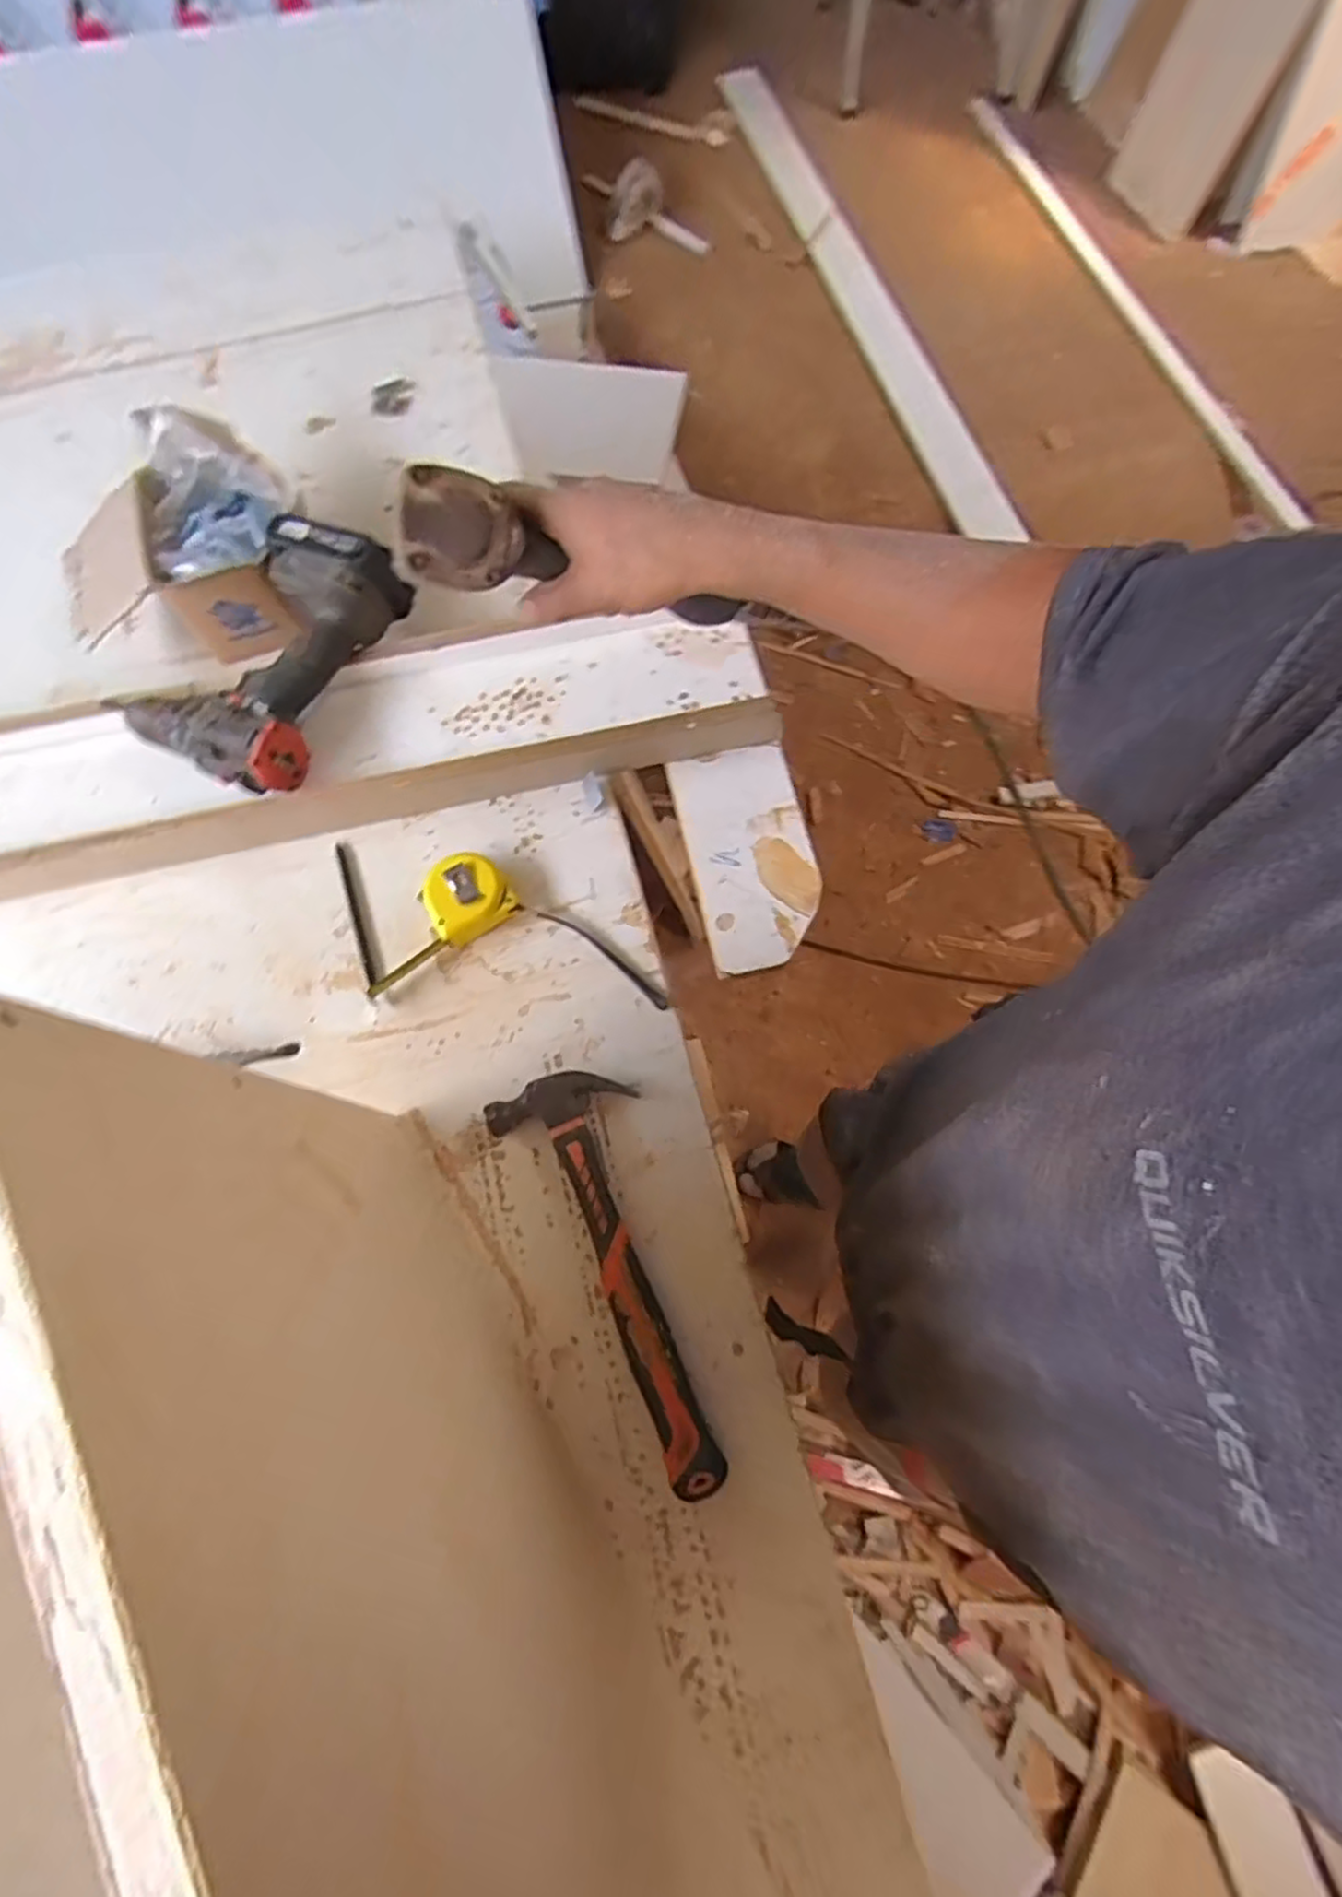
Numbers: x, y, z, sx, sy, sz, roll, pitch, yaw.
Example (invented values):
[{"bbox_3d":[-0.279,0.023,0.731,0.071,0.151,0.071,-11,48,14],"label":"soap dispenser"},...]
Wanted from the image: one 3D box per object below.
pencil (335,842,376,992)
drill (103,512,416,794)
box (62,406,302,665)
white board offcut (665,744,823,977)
[{"bbox_3d":[-0.261,-0.027,0.610,0.008,0.010,0.134,-20,71,-4],"label":"pencil"},{"bbox_3d":[-0.353,-0.260,0.633,0.178,0.077,0.233,27,74,11],"label":"drill"},{"bbox_3d":[-0.458,-0.374,0.680,0.213,0.093,0.195,-15,71,-3],"label":"box"},{"bbox_3d":[0.067,-0.080,0.621,0.102,0.013,0.196,-12,71,-2],"label":"white board offcut"}]

